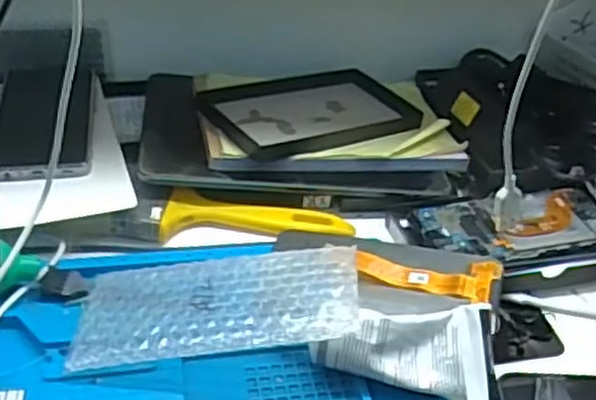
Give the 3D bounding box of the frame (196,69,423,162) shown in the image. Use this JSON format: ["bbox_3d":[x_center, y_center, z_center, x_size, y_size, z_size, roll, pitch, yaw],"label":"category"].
[{"bbox_3d":[0.011,-0.078,0.628,0.179,0.012,0.101,-15,48,-33],"label":"frame"}]

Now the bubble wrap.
[{"bbox_3d":[-0.051,0.062,0.457,0.173,0.008,0.088,-7,32,6],"label":"bubble wrap"}]

